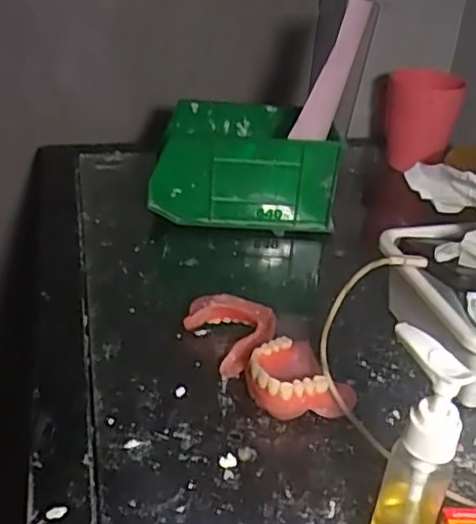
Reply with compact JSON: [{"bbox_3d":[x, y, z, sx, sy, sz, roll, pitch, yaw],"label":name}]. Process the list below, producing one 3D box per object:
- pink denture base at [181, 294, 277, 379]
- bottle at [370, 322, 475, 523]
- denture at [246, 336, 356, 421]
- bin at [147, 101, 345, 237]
[{"bbox_3d":[-0.009,0.049,0.444,0.062,0.027,0.057,9,32,9],"label":"pink denture base"},{"bbox_3d":[0.082,0.086,0.299,0.029,0.116,0.036,4,31,2],"label":"bottle"},{"bbox_3d":[0.038,0.075,0.403,0.054,0.030,0.057,2,31,-1],"label":"denture"},{"bbox_3d":[0.008,-0.088,0.613,0.173,0.091,0.108,9,32,10],"label":"bin"}]

